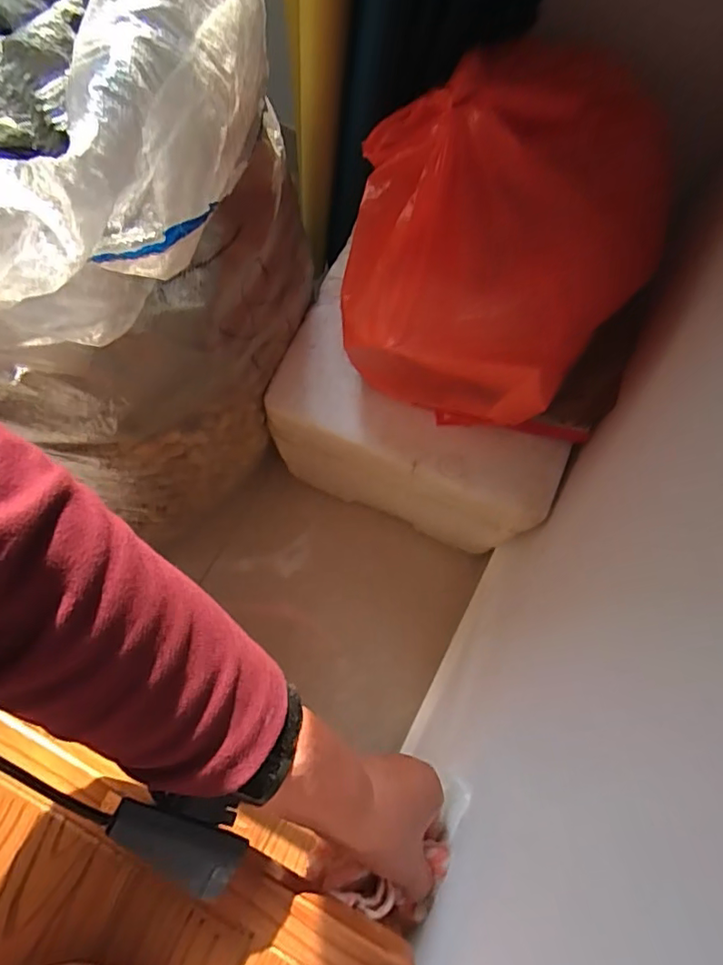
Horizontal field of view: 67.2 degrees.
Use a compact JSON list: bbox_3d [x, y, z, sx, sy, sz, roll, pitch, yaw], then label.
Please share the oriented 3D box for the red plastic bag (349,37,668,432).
[{"bbox_3d":[0.135,-0.229,0.538,0.277,0.221,0.292,14,75,4],"label":"red plastic bag"}]

